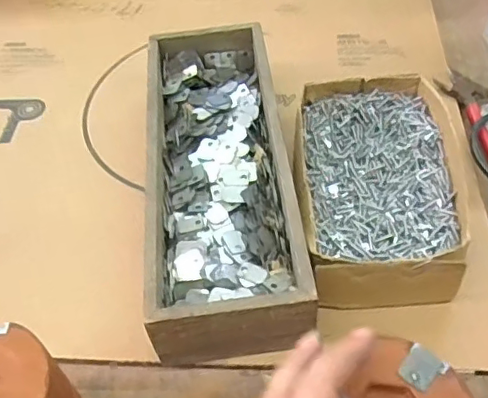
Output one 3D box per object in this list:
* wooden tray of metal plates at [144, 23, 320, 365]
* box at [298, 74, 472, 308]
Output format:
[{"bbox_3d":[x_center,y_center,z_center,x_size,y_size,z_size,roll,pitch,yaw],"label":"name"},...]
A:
[{"bbox_3d":[-0.018,-0.023,0.434,0.097,0.062,0.285,-6,50,-1],"label":"wooden tray of metal plates"},{"bbox_3d":[0.099,-0.008,0.419,0.116,0.051,0.192,0,50,4],"label":"box"}]

